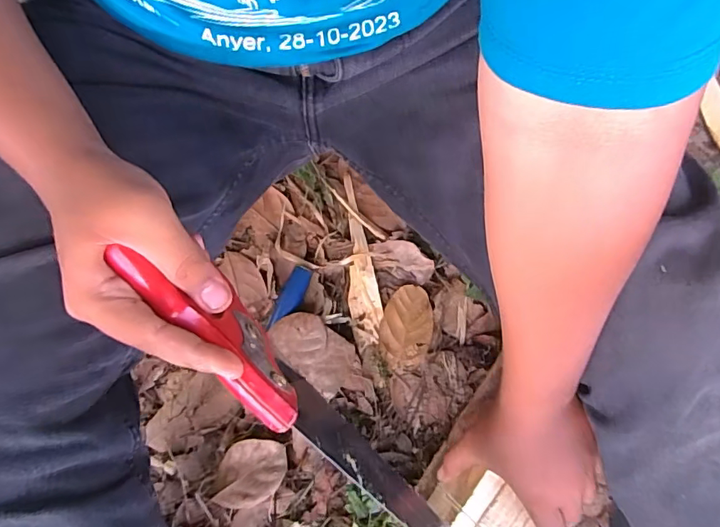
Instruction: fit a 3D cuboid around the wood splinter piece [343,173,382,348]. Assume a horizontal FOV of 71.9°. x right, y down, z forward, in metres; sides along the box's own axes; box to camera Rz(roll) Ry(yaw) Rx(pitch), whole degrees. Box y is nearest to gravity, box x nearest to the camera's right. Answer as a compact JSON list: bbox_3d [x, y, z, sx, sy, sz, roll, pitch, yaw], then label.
[{"bbox_3d":[0.002,-0.008,0.595,0.036,0.012,0.204,-4,78,-1],"label":"wood splinter piece"}]

